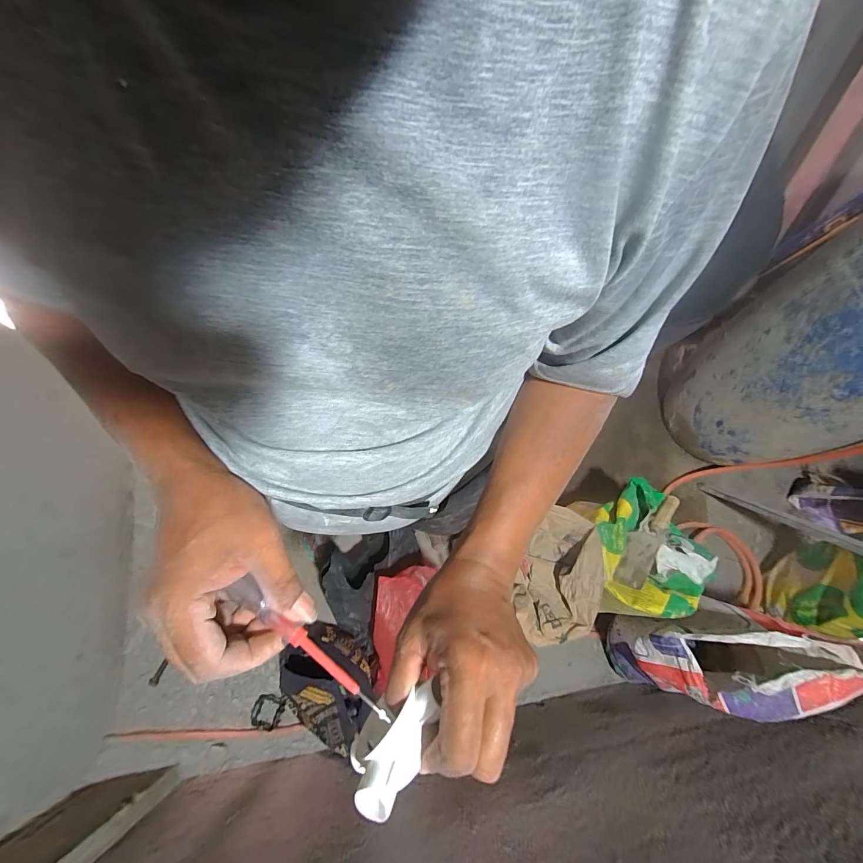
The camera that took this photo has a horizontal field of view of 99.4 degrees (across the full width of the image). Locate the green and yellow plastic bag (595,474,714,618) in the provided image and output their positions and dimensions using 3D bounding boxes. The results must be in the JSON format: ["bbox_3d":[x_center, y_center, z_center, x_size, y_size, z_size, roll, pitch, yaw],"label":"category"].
[{"bbox_3d":[0.544,0.275,0.911,0.241,0.091,0.329,14,70,3],"label":"green and yellow plastic bag"}]

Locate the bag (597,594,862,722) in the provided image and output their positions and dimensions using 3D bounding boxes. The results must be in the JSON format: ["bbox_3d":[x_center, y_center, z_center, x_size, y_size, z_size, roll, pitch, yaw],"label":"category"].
[{"bbox_3d":[0.657,0.540,0.915,0.320,0.506,0.189,-11,70,-6],"label":"bag"}]

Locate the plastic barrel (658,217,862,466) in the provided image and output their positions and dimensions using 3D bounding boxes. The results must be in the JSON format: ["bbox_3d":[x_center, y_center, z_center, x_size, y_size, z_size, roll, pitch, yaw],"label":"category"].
[{"bbox_3d":[1.097,-0.205,0.948,0.455,0.824,0.438,-7,70,-5],"label":"plastic barrel"}]

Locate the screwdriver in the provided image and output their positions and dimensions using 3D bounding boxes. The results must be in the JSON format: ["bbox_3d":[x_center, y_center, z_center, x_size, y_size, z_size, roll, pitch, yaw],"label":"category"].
[{"bbox_3d":[-0.085,0.145,0.246,0.137,0.015,0.016,36,72,7],"label":"screwdriver"}]

